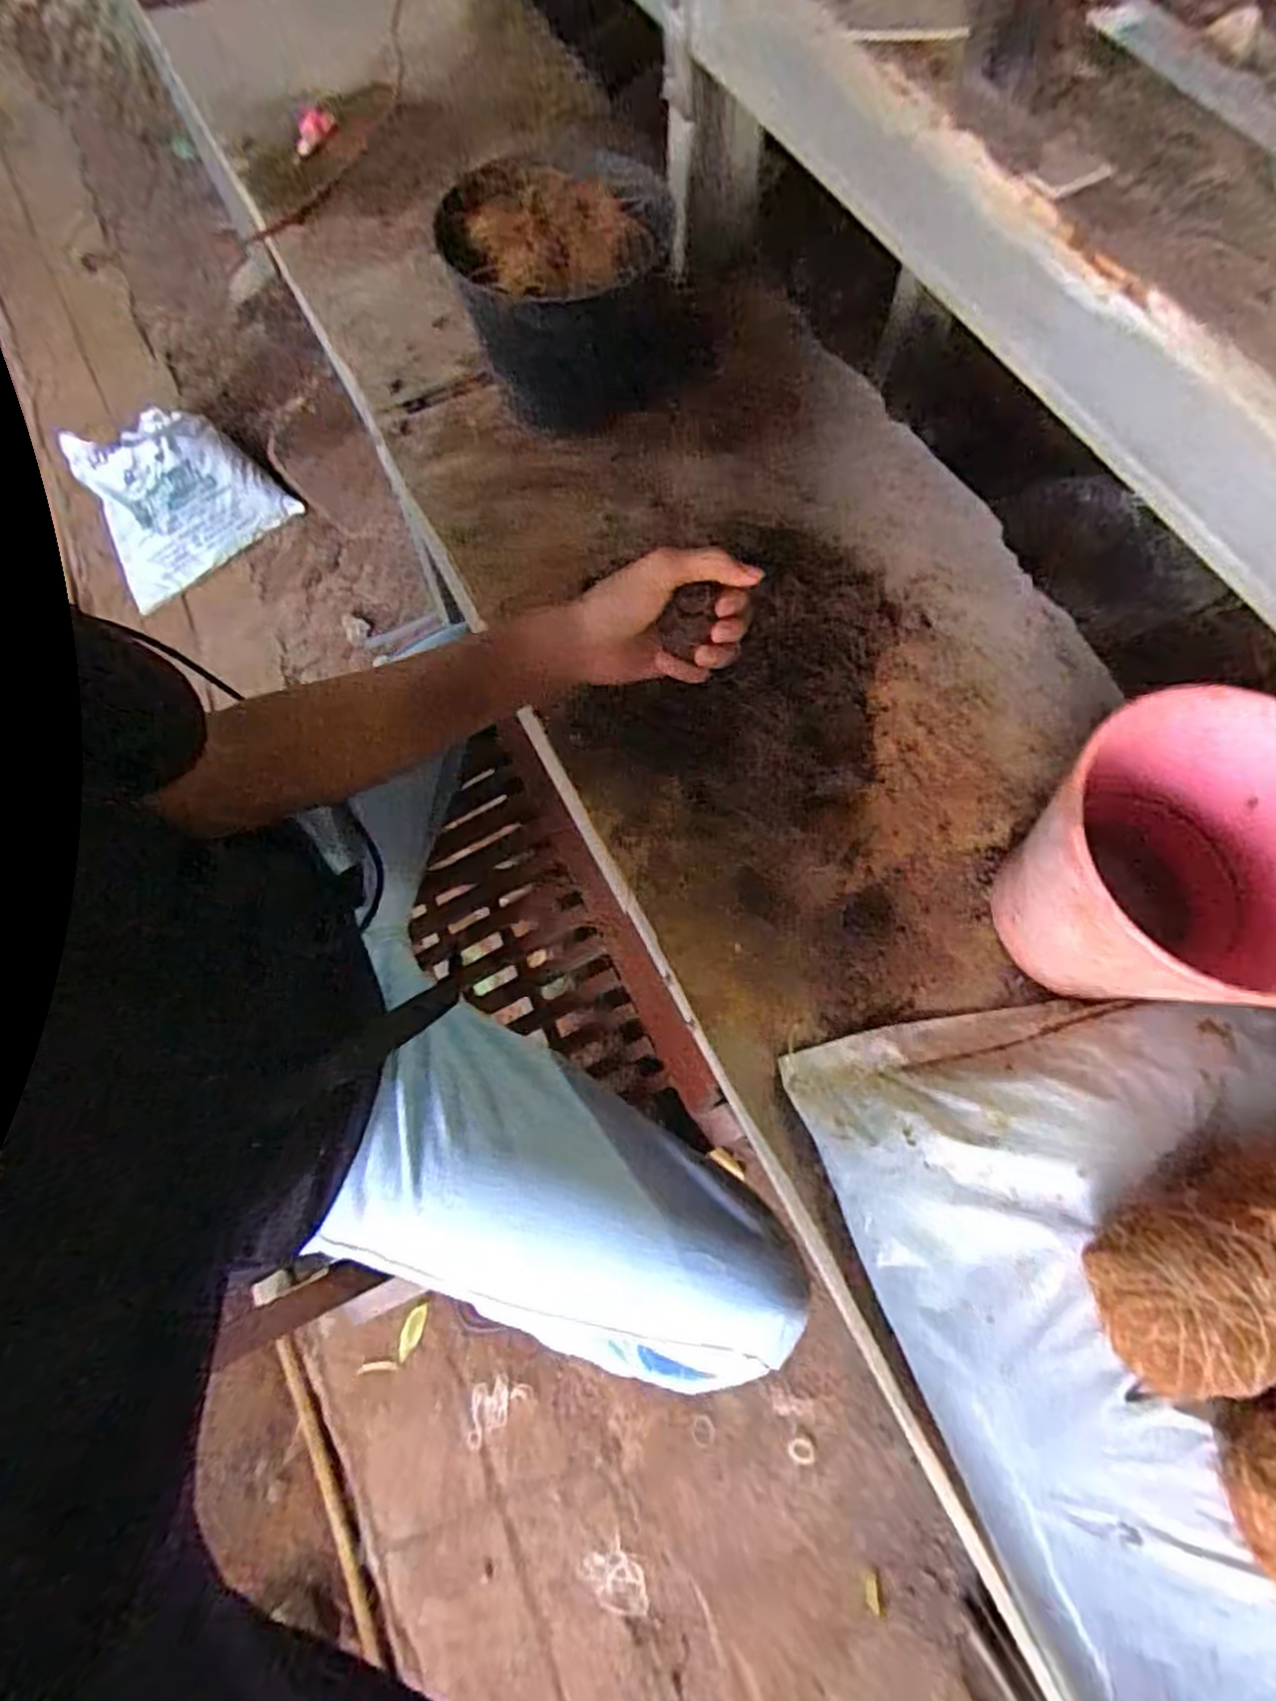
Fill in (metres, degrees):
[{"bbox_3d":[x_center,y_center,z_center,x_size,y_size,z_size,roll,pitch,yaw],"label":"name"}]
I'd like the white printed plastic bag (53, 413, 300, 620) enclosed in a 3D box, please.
[{"bbox_3d":[-0.867,-0.676,1.395,0.299,0.095,0.336,-42,73,-13],"label":"white printed plastic bag"}]

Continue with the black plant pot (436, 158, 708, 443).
[{"bbox_3d":[-0.055,-0.428,0.584,0.154,0.127,0.165,-15,69,-3],"label":"black plant pot"}]

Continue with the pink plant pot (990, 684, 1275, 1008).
[{"bbox_3d":[0.283,0.012,0.405,0.140,0.131,0.155,42,76,16],"label":"pink plant pot"}]

